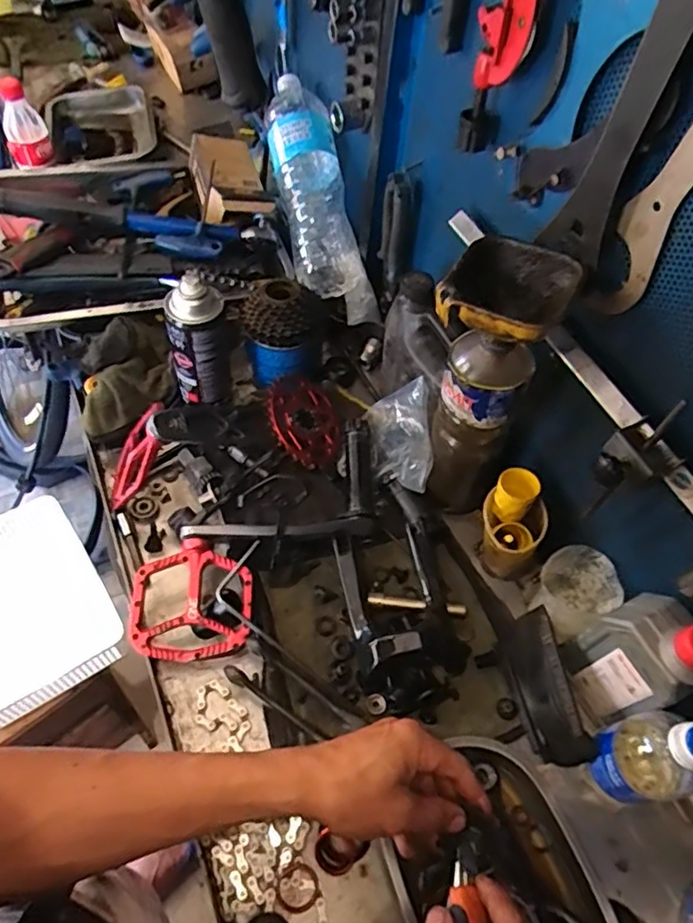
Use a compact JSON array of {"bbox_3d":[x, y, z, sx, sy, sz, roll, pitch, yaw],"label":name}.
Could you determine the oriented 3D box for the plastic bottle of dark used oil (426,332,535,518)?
[{"bbox_3d":[0.119,-0.025,0.607,0.076,0.237,0.061,19,56,8],"label":"plastic bottle of dark used oil"}]

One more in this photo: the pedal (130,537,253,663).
[{"bbox_3d":[-0.149,0.133,0.585,0.113,0.016,0.112,-3,71,-6],"label":"pedal"}]

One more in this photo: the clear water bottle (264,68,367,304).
[{"bbox_3d":[-0.043,-0.376,0.814,0.093,0.067,0.303,-10,85,-12],"label":"clear water bottle"}]

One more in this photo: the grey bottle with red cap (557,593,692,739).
[{"bbox_3d":[0.247,0.168,0.520,0.058,0.179,0.078,-28,62,-22],"label":"grey bottle with red cap"}]

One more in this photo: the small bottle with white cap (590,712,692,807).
[{"bbox_3d":[0.248,0.234,0.479,0.071,0.144,0.056,-10,57,-12],"label":"small bottle with white cap"}]

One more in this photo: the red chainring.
[{"bbox_3d":[-0.050,-0.049,0.718,0.100,0.010,0.117,28,50,-31],"label":"red chainring"}]

